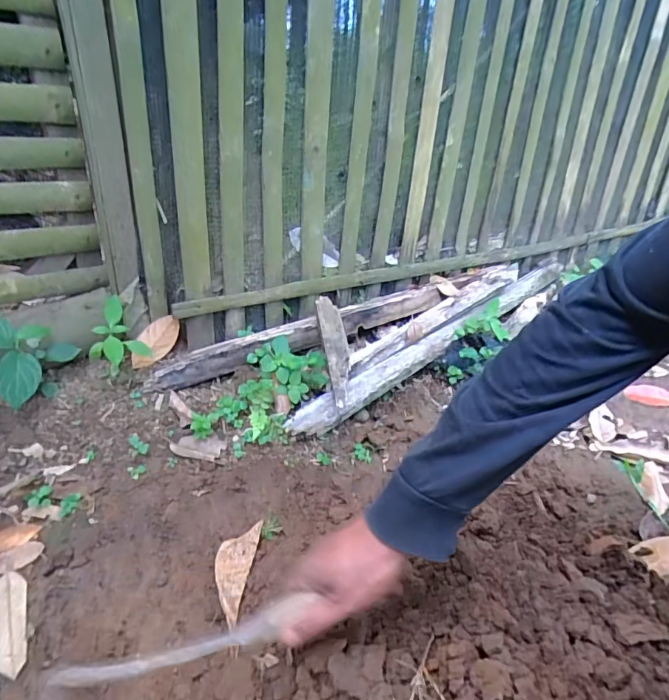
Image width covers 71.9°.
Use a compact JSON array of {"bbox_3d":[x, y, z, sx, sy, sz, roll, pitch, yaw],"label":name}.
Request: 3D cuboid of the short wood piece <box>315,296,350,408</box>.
[{"bbox_3d":[0.002,-0.002,0.781,0.044,0.021,0.227,0,51,-12],"label":"short wood piece"}]

